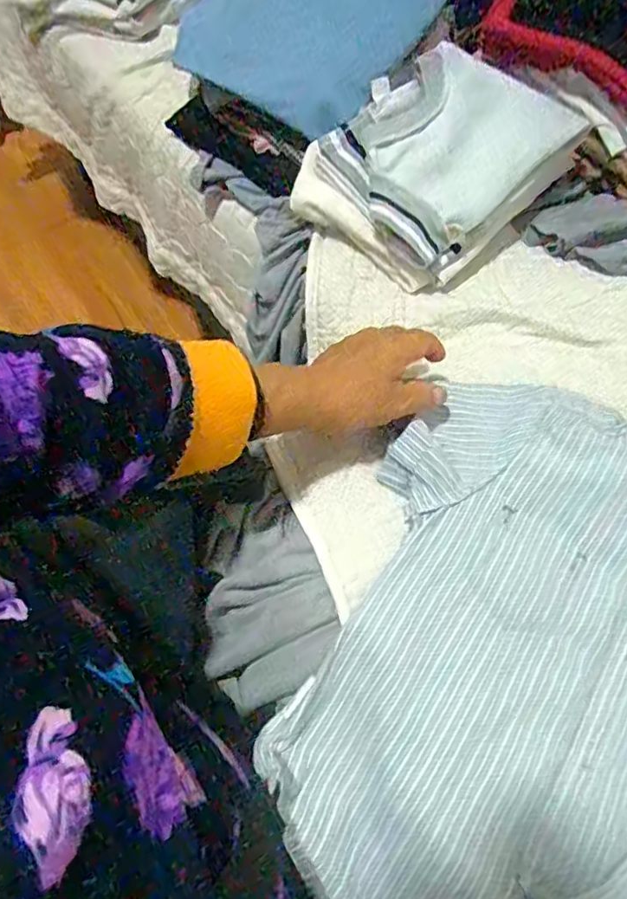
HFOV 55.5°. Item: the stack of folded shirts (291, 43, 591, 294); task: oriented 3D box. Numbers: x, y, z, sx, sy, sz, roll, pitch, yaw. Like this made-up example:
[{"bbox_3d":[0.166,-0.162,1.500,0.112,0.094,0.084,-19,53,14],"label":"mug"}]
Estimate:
[{"bbox_3d":[0.117,-0.270,0.570,0.177,0.079,0.237,40,66,16],"label":"stack of folded shirts"}]

